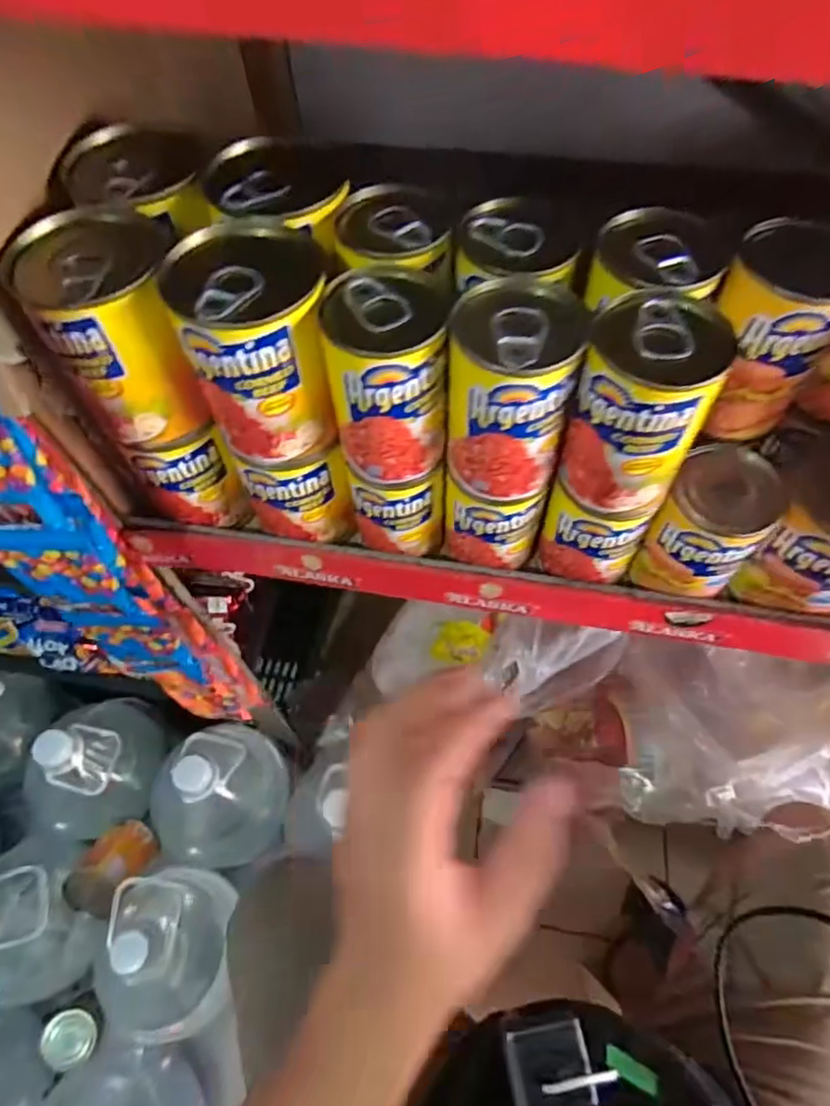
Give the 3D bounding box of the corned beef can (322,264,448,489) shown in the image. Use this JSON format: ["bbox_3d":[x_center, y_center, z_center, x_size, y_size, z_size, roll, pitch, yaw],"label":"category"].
[{"bbox_3d":[-0.011,-0.075,0.288,0.048,0.082,0.048,-1,61,3],"label":"corned beef can"}]

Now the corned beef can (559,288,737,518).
[{"bbox_3d":[0.095,-0.061,0.276,0.053,0.080,0.050,-1,61,3],"label":"corned beef can"}]

